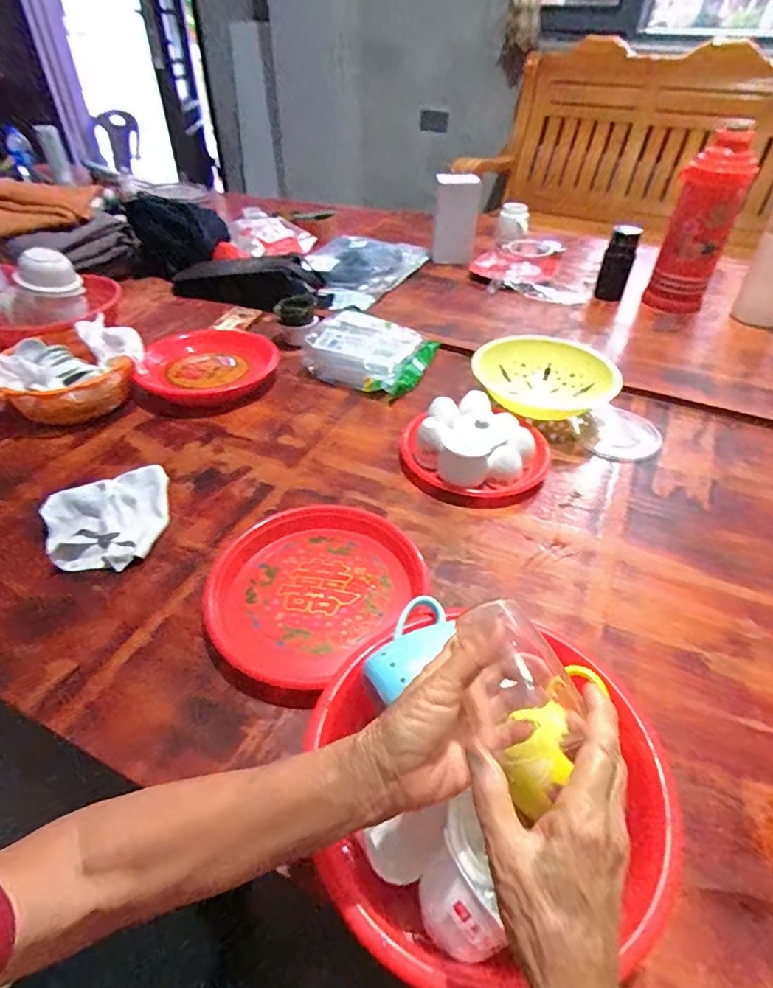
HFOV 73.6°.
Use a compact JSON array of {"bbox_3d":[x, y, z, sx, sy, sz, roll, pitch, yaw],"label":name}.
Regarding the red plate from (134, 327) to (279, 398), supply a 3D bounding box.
[{"bbox_3d":[-0.328,-0.260,0.989,0.239,0.036,0.227,0,42,0],"label":"red plate"}]

